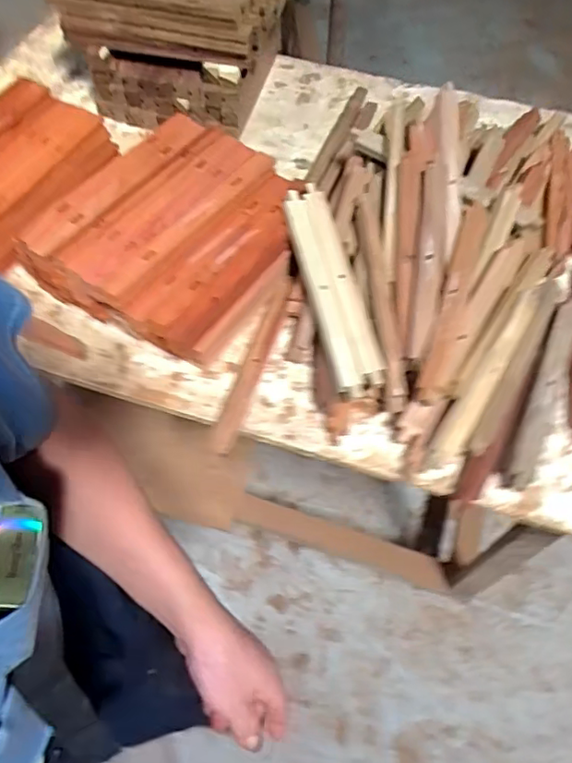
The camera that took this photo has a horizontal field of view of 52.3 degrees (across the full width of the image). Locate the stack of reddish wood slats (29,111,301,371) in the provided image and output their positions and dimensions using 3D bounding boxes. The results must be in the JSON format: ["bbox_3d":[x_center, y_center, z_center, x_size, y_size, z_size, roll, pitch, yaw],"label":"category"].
[{"bbox_3d":[-0.146,-0.215,0.810,0.277,0.096,0.315,27,69,10],"label":"stack of reddish wood slats"}]

